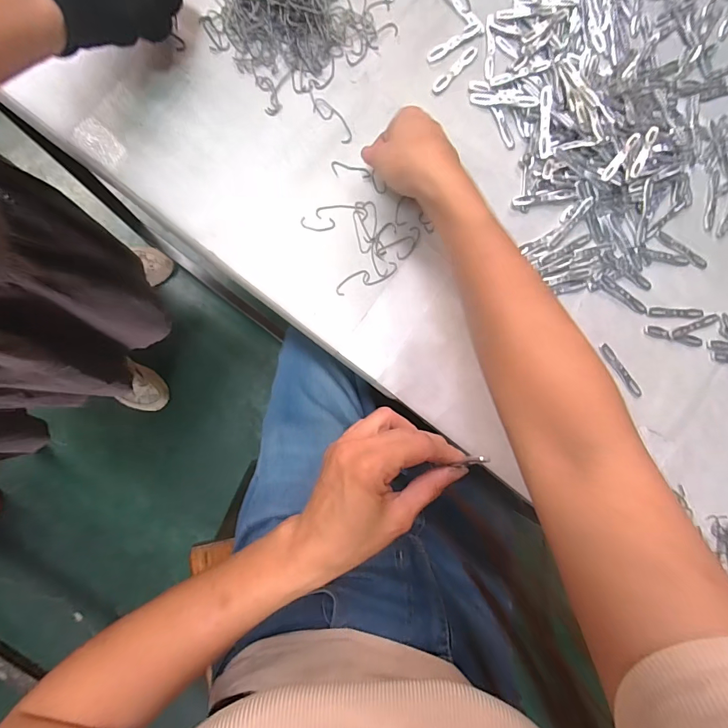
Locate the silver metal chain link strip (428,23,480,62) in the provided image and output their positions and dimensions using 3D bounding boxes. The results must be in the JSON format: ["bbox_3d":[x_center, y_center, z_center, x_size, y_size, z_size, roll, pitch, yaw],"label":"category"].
[{"bbox_3d":[0.093,-0.333,0.402,0.067,0.004,0.012,-37,93,-8],"label":"silver metal chain link strip"}]

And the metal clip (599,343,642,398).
[{"bbox_3d":[0.273,0.007,0.412,0.012,0.004,0.070,-39,93,-8],"label":"metal clip"}]

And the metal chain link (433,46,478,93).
[{"bbox_3d":[0.095,-0.306,0.402,0.012,0.004,0.068,43,83,-4],"label":"metal chain link"}]

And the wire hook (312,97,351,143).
[{"bbox_3d":[-0.030,-0.240,0.382,0.018,0.004,0.053,-42,94,-7],"label":"wire hook"}]

